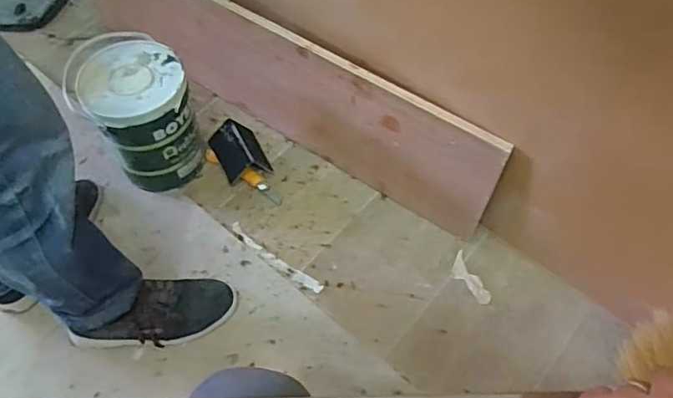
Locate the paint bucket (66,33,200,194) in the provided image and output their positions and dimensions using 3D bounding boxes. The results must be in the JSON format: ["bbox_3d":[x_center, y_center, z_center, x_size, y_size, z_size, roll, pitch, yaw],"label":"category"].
[{"bbox_3d":[-0.339,-0.145,0.967,0.166,0.227,0.172,-1,60,1],"label":"paint bucket"}]

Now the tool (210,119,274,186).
[{"bbox_3d":[-0.185,-0.093,1.026,0.089,0.061,0.118,-24,62,-12],"label":"tool"}]

